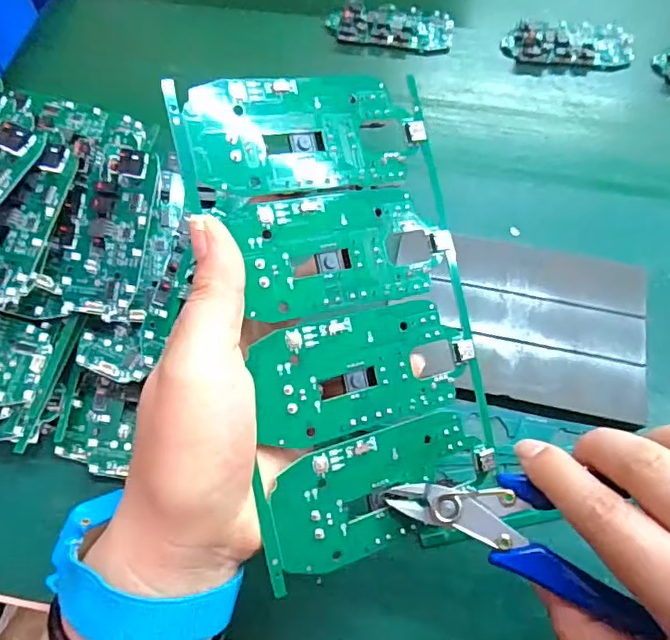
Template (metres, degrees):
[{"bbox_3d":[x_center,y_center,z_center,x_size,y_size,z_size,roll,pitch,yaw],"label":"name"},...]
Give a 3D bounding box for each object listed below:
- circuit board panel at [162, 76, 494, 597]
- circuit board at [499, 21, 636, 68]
[{"bbox_3d":[0.007,-0.005,0.226,0.105,0.004,0.183,-13,91,-24],"label":"circuit board panel"},{"bbox_3d":[0.183,-0.216,0.446,0.096,0.014,0.046,-4,64,-2],"label":"circuit board"}]

